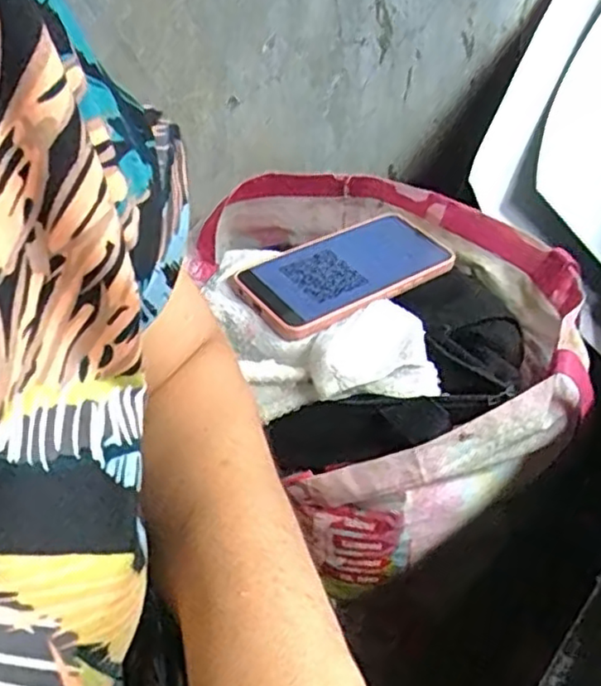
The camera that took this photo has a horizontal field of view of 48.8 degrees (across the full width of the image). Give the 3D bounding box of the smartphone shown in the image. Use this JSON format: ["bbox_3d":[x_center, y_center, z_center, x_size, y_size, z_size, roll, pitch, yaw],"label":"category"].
[{"bbox_3d":[0.035,-0.056,0.500,0.164,0.013,0.082,-28,48,-28],"label":"smartphone"}]

